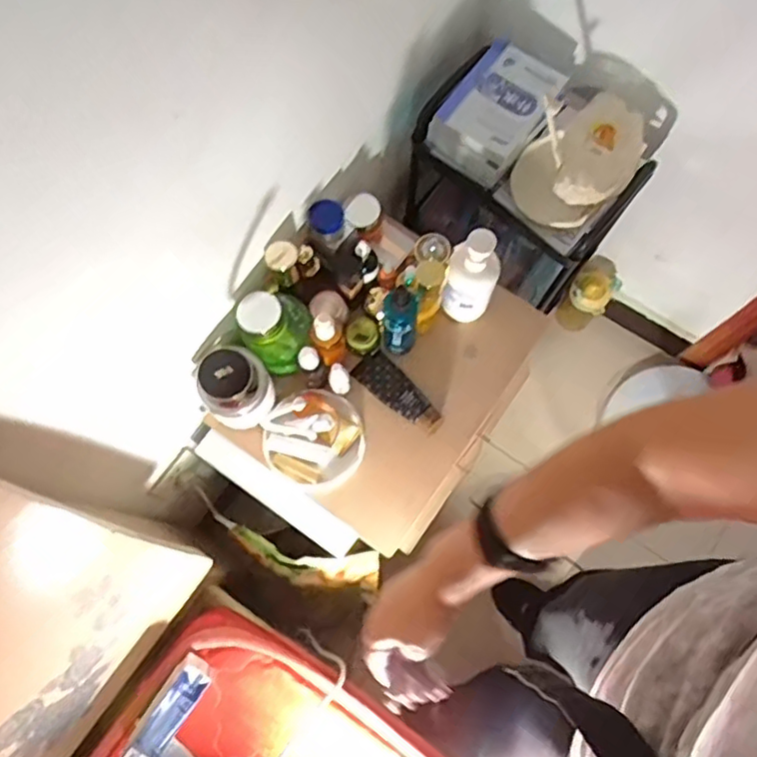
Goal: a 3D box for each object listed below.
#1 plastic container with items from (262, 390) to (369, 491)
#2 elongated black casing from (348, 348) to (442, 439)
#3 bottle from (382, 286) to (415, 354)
[{"bbox_3d":[-0.096,0.084,0.931,0.147,0.073,0.142,0,73,0],"label":"plastic container with items"},{"bbox_3d":[0.035,0.020,0.971,0.155,0.031,0.061,40,77,11],"label":"elongated black casing"},{"bbox_3d":[0.030,-0.083,0.922,0.044,0.166,0.055,-6,73,-2],"label":"bottle"}]

